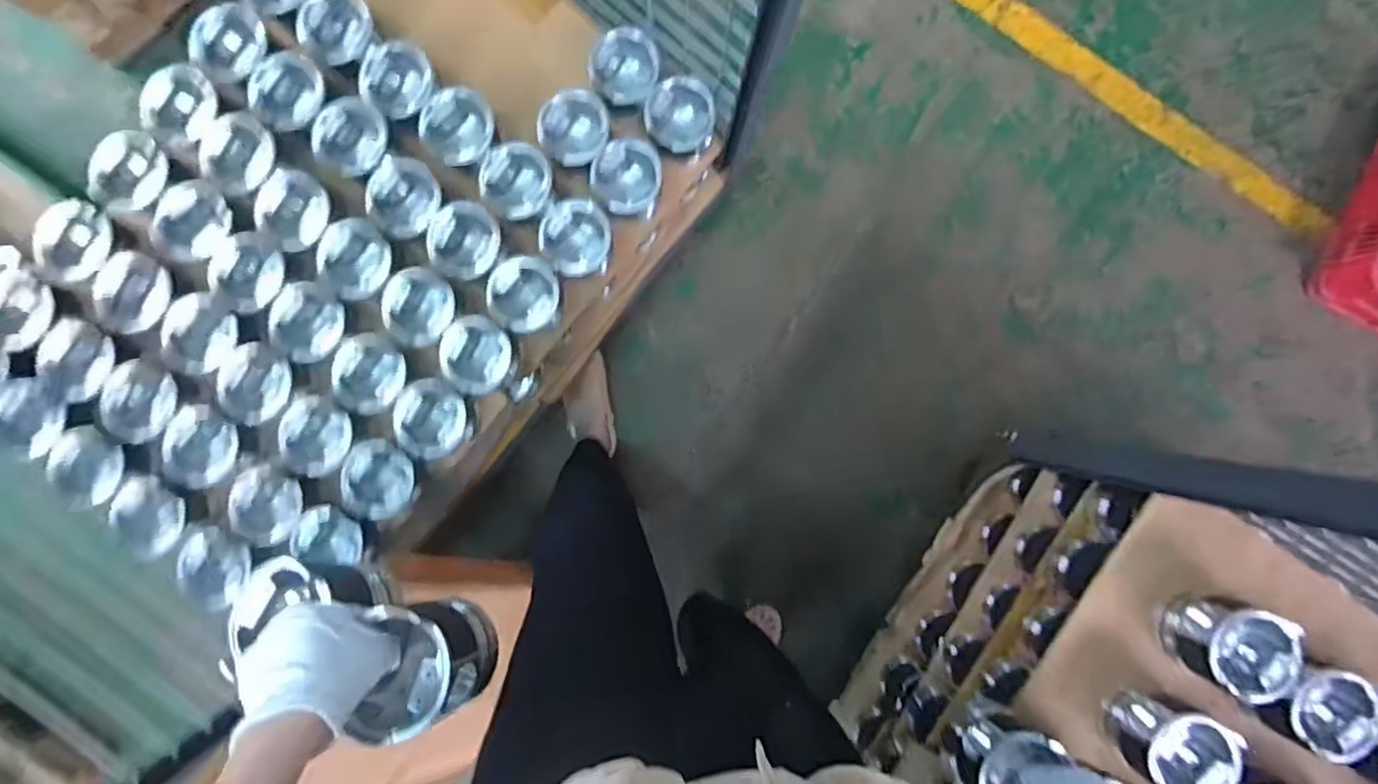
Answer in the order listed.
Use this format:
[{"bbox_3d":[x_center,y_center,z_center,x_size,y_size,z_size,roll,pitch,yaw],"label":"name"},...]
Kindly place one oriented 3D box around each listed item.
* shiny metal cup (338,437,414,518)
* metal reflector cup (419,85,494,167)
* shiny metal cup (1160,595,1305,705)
[{"bbox_3d":[-0.443,0.122,0.963,0.098,0.073,0.108,-11,91,-2],"label":"shiny metal cup"},{"bbox_3d":[-0.327,-0.373,0.958,0.094,0.083,0.082,10,91,-2],"label":"metal reflector cup"},{"bbox_3d":[0.622,0.290,0.782,0.102,0.090,0.098,0,91,-2],"label":"shiny metal cup"}]

